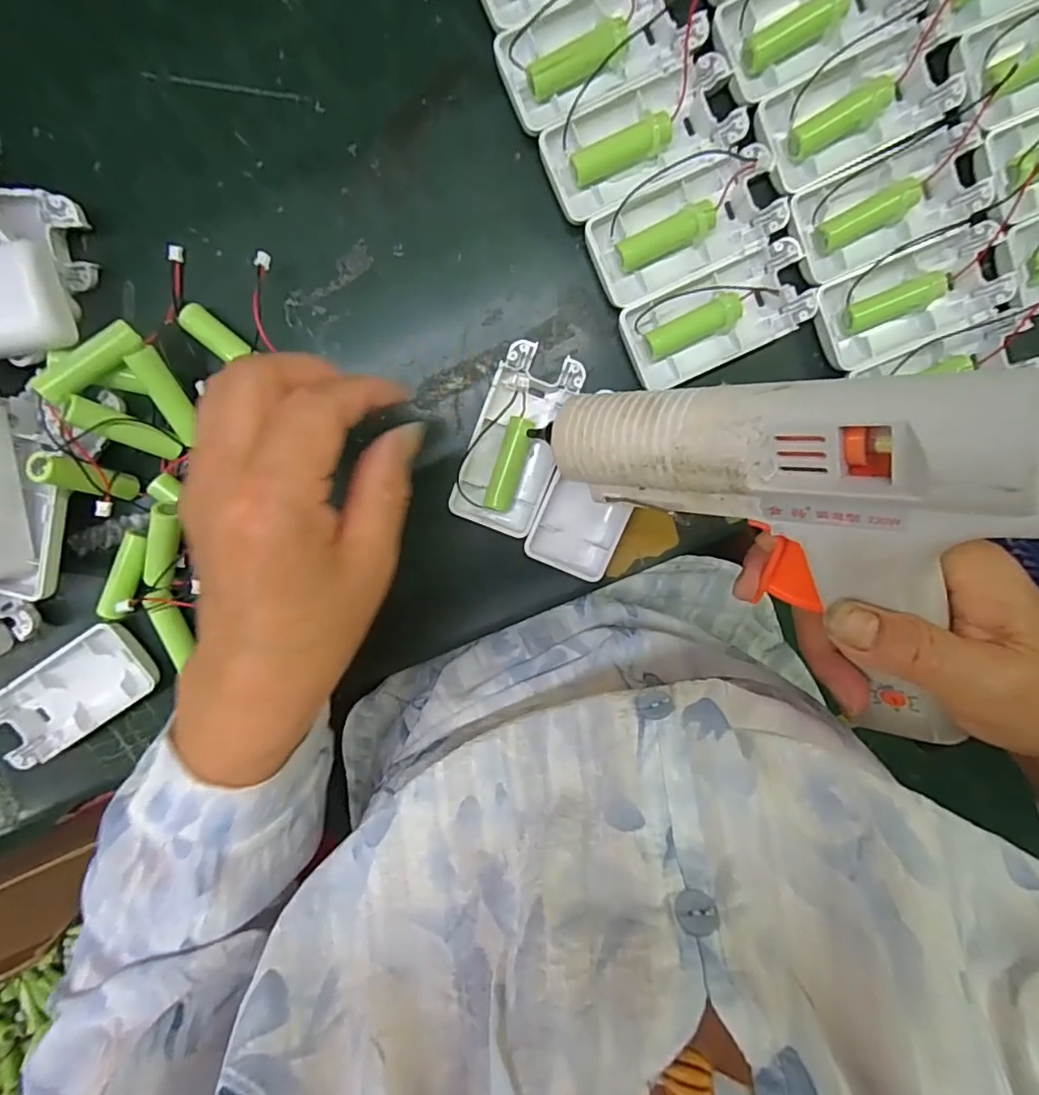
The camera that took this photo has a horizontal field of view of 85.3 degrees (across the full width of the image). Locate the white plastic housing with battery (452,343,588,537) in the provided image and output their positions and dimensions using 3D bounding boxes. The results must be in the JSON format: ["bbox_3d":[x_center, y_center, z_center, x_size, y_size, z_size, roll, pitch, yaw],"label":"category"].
[{"bbox_3d":[-0.001,-0.056,0.299,0.044,0.015,0.093,20,97,-4],"label":"white plastic housing with battery"}]

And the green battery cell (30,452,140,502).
[{"bbox_3d":[-0.207,-0.033,0.272,0.015,0.046,0.015,-4,80,24],"label":"green battery cell"}]

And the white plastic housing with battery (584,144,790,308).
[{"bbox_3d":[0.082,-0.158,0.281,0.092,0.016,0.046,-23,98,2],"label":"white plastic housing with battery"}]

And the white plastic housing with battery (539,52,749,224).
[{"bbox_3d":[0.060,-0.195,0.274,0.092,0.015,0.044,-24,98,2],"label":"white plastic housing with battery"}]

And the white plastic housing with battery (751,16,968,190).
[{"bbox_3d":[0.161,-0.210,0.272,0.086,0.017,0.044,-25,98,2],"label":"white plastic housing with battery"}]

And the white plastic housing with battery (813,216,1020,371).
[{"bbox_3d":[0.197,-0.126,0.285,0.090,0.019,0.044,-21,98,2],"label":"white plastic housing with battery"}]

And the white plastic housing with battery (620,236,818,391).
[{"bbox_3d":[0.100,-0.117,0.289,0.092,0.018,0.043,-24,98,2],"label":"white plastic housing with battery"}]

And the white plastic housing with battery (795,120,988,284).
[{"bbox_3d":[0.181,-0.170,0.281,0.090,0.021,0.044,-24,98,2],"label":"white plastic housing with battery"}]

